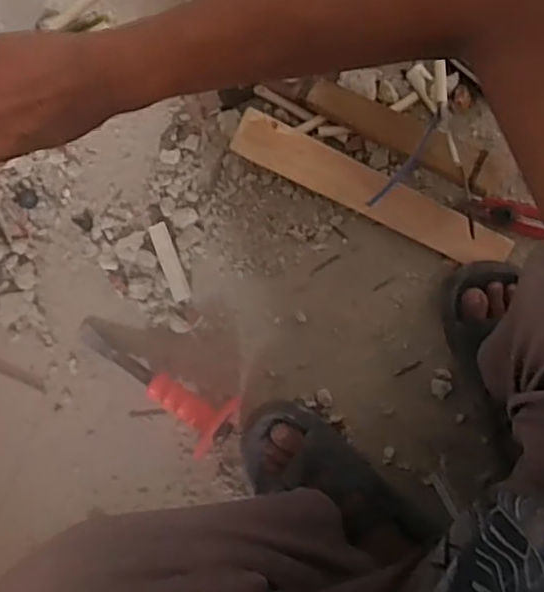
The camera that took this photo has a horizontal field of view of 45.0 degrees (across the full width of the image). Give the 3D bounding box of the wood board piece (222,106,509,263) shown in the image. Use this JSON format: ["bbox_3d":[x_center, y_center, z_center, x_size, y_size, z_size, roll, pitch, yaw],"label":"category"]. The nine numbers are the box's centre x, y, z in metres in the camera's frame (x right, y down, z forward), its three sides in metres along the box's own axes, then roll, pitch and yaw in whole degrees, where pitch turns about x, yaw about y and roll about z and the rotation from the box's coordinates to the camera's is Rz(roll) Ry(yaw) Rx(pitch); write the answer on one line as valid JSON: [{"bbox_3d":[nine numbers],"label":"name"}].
[{"bbox_3d":[0.104,-0.109,0.695,0.307,0.013,0.046,27,115,0],"label":"wood board piece"}]

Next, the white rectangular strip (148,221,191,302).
[{"bbox_3d":[-0.111,-0.037,0.720,0.021,0.005,0.087,-19,94,7],"label":"white rectangular strip"}]

